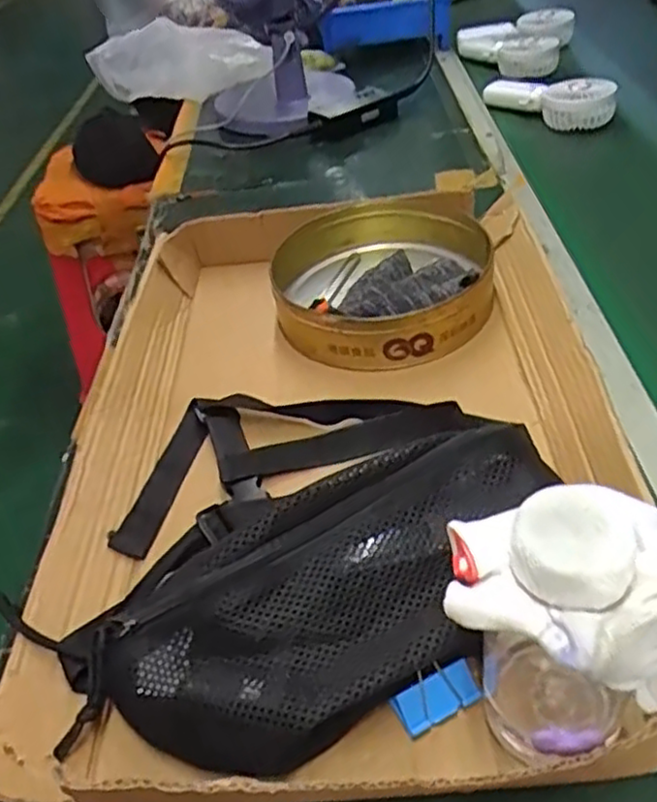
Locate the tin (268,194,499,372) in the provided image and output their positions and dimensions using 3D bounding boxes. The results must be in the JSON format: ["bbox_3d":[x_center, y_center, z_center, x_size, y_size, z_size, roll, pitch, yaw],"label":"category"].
[{"bbox_3d":[0.047,-0.110,0.613,0.181,0.060,0.187,-4,42,4],"label":"tin"}]

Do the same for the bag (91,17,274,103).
[{"bbox_3d":[-0.233,-0.542,1.096,0.288,0.107,0.113,-6,41,2],"label":"bag"}]

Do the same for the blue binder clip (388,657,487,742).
[{"bbox_3d":[0.054,0.148,0.351,0.043,0.015,0.023,-21,43,-15],"label":"blue binder clip"}]

